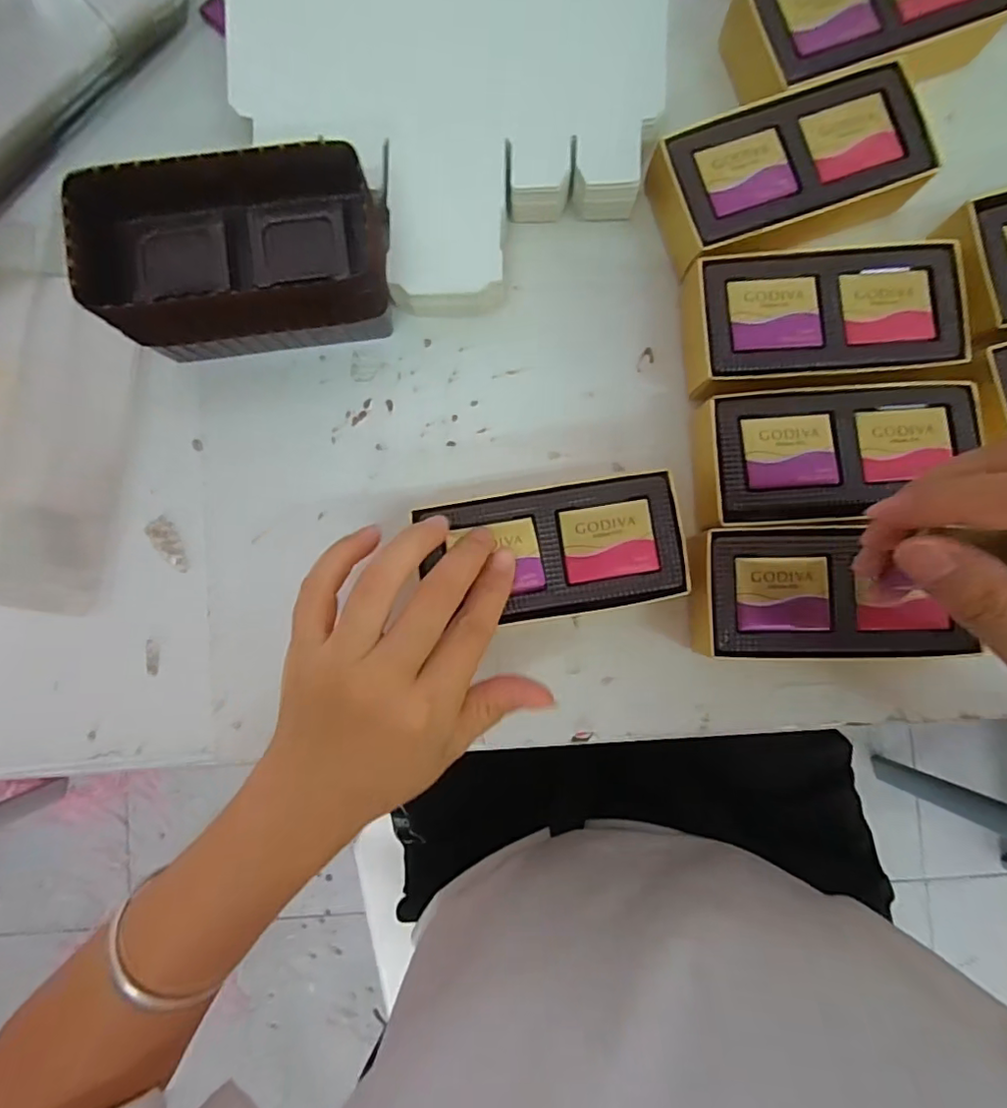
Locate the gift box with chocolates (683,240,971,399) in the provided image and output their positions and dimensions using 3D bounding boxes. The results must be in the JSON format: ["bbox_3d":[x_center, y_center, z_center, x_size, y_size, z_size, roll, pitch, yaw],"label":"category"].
[{"bbox_3d":[0.141,-0.105,0.263,0.121,0.030,0.058,-8,87,0],"label":"gift box with chocolates"}]

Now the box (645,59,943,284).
[{"bbox_3d":[0.129,-0.172,0.266,0.121,0.029,0.065,-20,87,-1],"label":"box"}]

